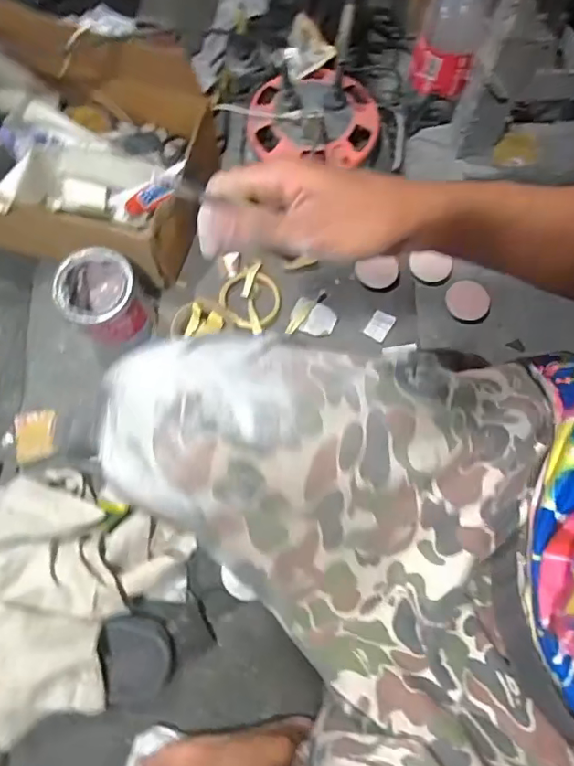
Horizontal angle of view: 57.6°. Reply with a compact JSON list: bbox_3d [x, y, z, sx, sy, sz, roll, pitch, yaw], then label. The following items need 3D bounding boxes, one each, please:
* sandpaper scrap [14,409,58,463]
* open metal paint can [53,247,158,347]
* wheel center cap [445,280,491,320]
[{"bbox_3d":[-0.359,0.073,0.747,0.053,0.015,0.070,-8,77,-24],"label":"sandpaper scrap"},{"bbox_3d":[-0.254,-0.115,0.742,0.117,0.124,0.107,42,77,10],"label":"open metal paint can"},{"bbox_3d":[0.274,-0.126,0.793,0.065,0.062,0.004,1,34,4],"label":"wheel center cap"}]

